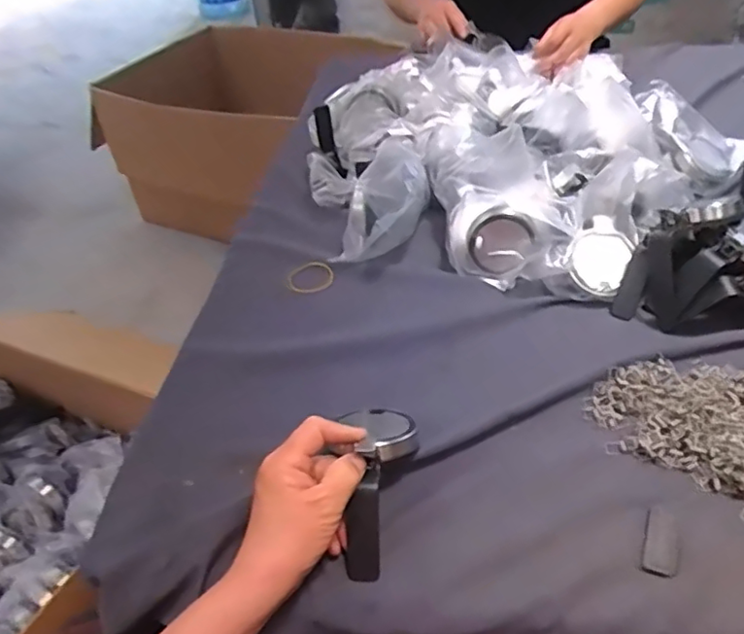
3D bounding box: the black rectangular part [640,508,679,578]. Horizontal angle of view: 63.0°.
[{"bbox_3d":[0.204,0.157,0.427,0.022,0.004,0.050,15,46,19],"label":"black rectangular part"}]

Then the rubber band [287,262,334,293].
[{"bbox_3d":[-0.068,-0.042,0.663,0.050,0.004,0.046,-5,55,8],"label":"rubber band"}]

